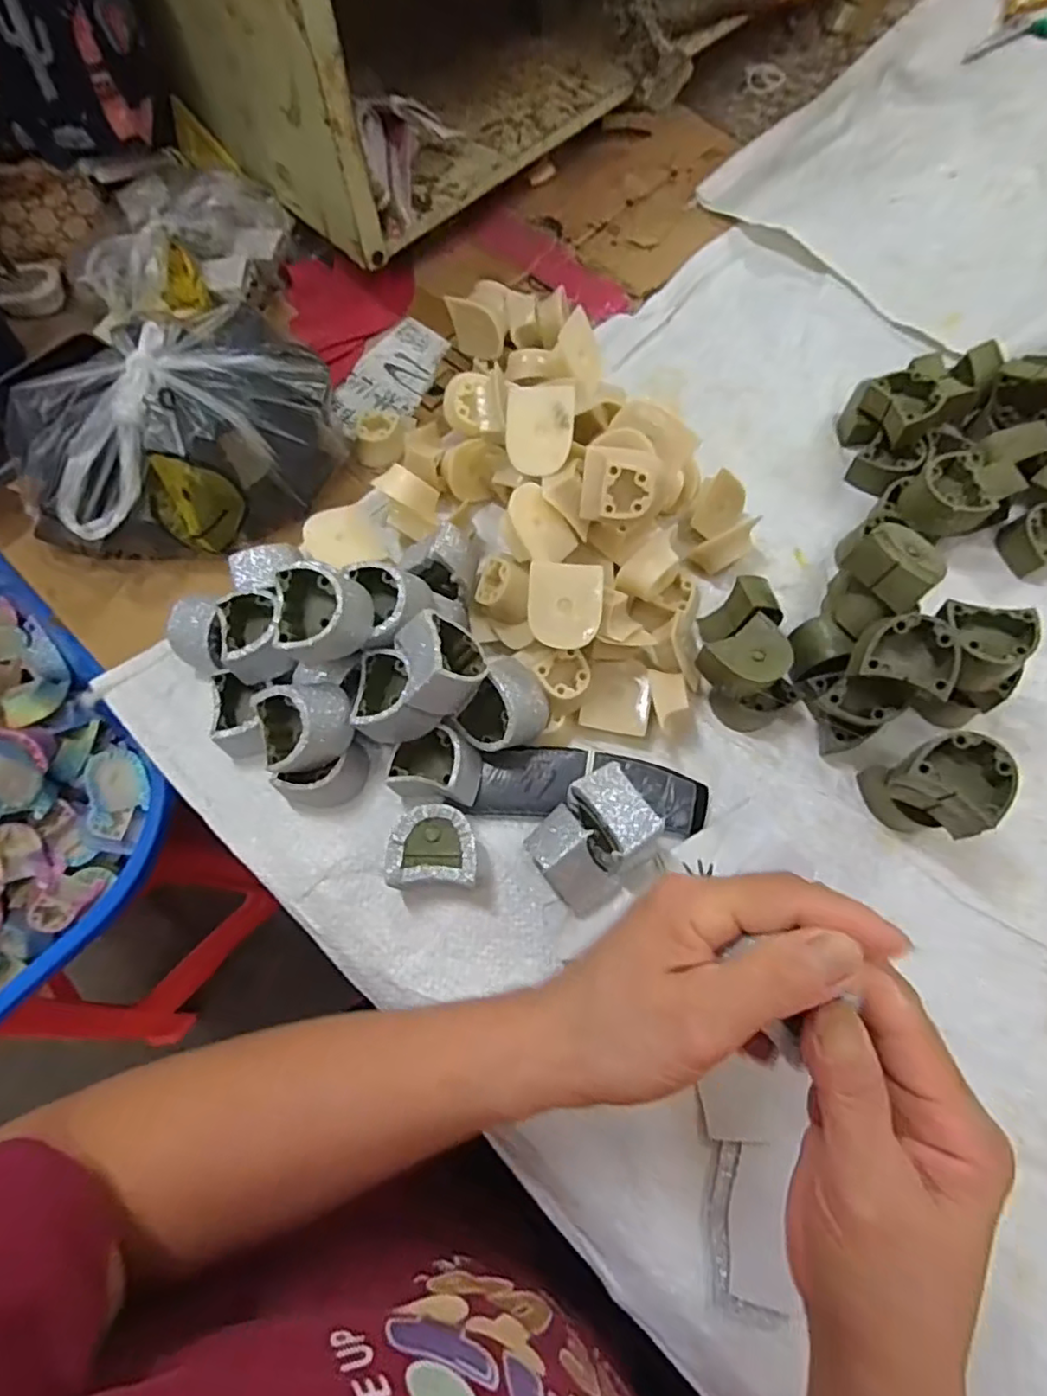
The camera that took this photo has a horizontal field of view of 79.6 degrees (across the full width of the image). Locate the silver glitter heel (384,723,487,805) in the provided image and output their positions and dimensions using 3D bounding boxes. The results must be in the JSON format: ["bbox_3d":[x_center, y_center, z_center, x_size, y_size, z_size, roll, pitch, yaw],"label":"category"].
[{"bbox_3d":[-0.052,0.041,0.375,0.051,0.039,0.037,9,70,5],"label":"silver glitter heel"}]

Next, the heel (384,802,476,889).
[{"bbox_3d":[-0.051,0.086,0.362,0.048,0.032,0.044,-2,70,0],"label":"heel"}]

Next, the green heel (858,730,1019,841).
[{"bbox_3d":[0.226,0.050,0.347,0.050,0.078,0.037,41,76,15],"label":"green heel"}]

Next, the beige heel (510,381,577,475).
[{"bbox_3d":[0.015,-0.164,0.389,0.041,0.031,0.050,7,110,18],"label":"beige heel"}]

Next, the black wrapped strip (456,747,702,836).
[{"bbox_3d":[0.040,0.054,0.382,0.139,0.007,0.043,5,70,3],"label":"black wrapped strip"}]

